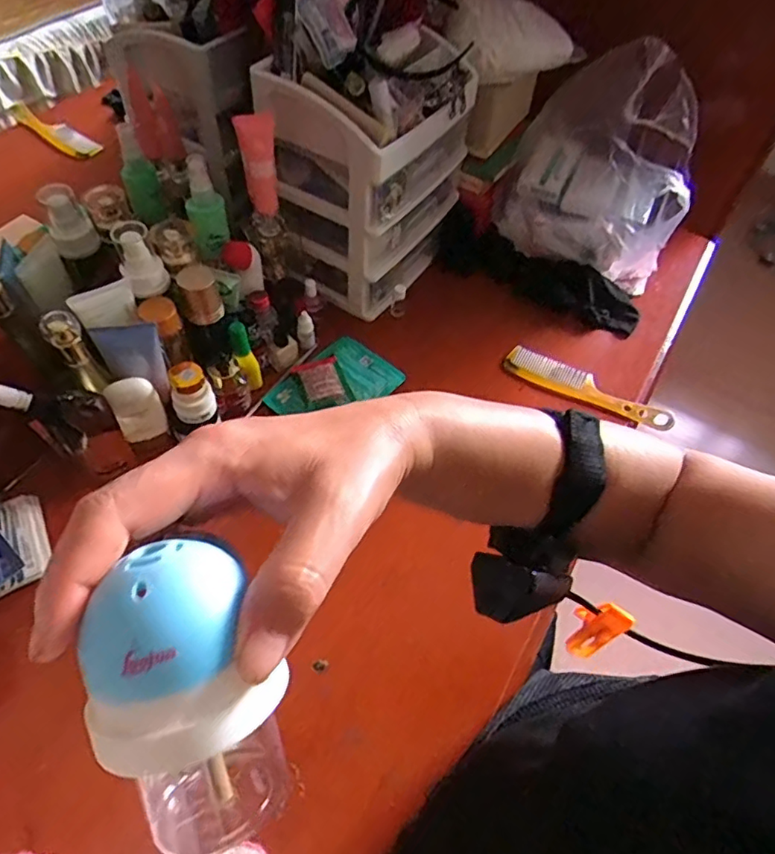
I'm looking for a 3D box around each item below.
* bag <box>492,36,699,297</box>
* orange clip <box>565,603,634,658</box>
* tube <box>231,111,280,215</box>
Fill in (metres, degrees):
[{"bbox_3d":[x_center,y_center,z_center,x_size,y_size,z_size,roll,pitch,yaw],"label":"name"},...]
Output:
[{"bbox_3d":[0.295,-0.346,0.778,0.245,0.236,0.179,34,60,18],"label":"bag"},{"bbox_3d":[0.139,0.138,0.388,0.011,0.056,0.028,-17,54,-46],"label":"orange clip"},{"bbox_3d":[-0.133,-0.276,0.591,0.024,0.101,0.043,-27,62,-21],"label":"tube"}]

